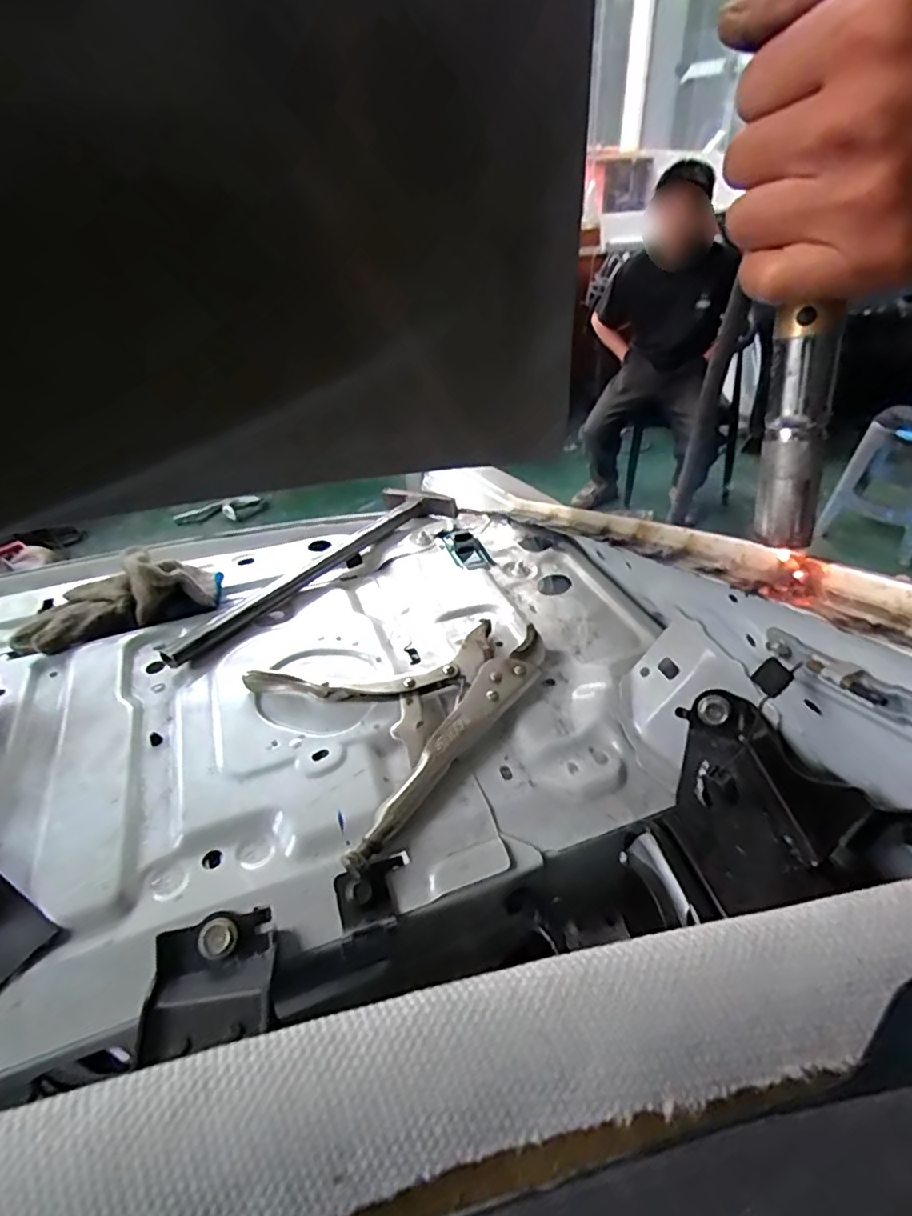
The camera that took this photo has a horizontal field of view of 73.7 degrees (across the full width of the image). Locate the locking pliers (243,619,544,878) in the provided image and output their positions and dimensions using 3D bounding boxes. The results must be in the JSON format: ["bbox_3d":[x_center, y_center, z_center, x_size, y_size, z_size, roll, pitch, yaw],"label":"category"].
[{"bbox_3d":[-0.052,0.060,0.433,0.159,0.017,0.202,25,47,31],"label":"locking pliers"}]

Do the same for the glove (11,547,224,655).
[{"bbox_3d":[-0.298,-0.013,0.526,0.171,0.050,0.073,-16,40,-14],"label":"glove"}]

